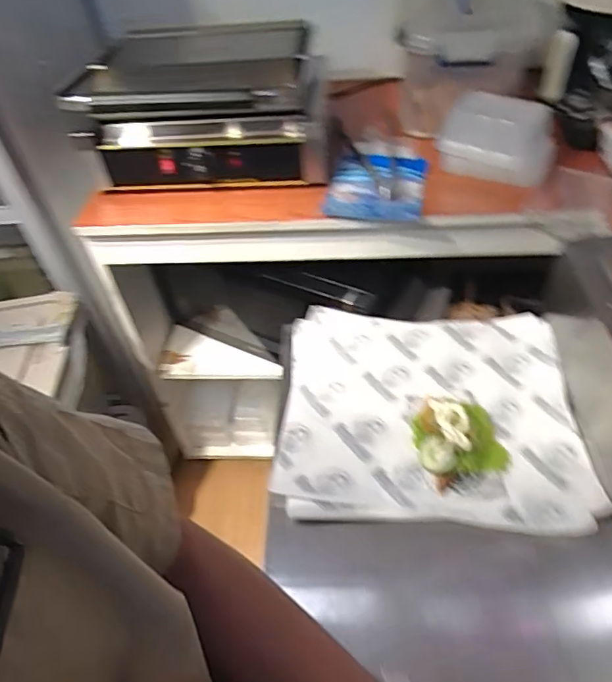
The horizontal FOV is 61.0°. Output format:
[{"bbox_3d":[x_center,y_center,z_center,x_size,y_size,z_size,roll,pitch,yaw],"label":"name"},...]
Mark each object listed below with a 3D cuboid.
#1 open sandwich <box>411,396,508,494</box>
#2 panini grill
[{"bbox_3d":[0.178,0.107,0.624,0.097,0.044,0.119,-17,47,-10],"label":"open sandwich"},{"bbox_3d":[-0.180,-0.436,0.975,0.440,0.198,0.372,-6,46,1],"label":"panini grill"}]

